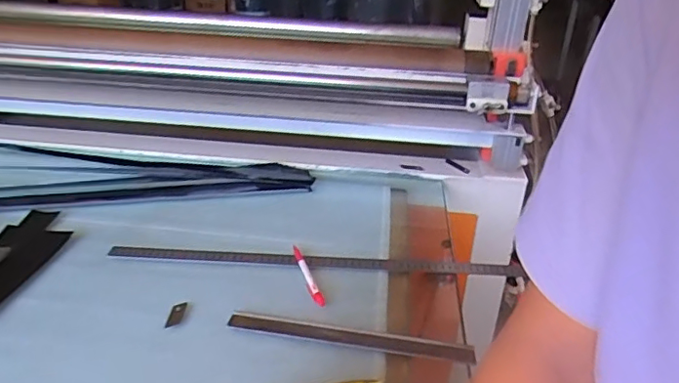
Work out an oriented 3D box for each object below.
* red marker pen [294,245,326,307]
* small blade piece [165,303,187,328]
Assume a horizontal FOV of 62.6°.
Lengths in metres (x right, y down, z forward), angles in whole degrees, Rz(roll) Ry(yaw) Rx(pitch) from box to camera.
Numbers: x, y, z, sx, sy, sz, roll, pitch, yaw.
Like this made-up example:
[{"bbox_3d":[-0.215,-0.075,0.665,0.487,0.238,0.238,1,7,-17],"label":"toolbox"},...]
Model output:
[{"bbox_3d":[-0.047,0.111,0.771,0.014,0.011,0.138,-8,28,-17],"label":"red marker pen"},{"bbox_3d":[-0.201,0.152,0.687,0.017,0.004,0.049,6,25,-2],"label":"small blade piece"}]

